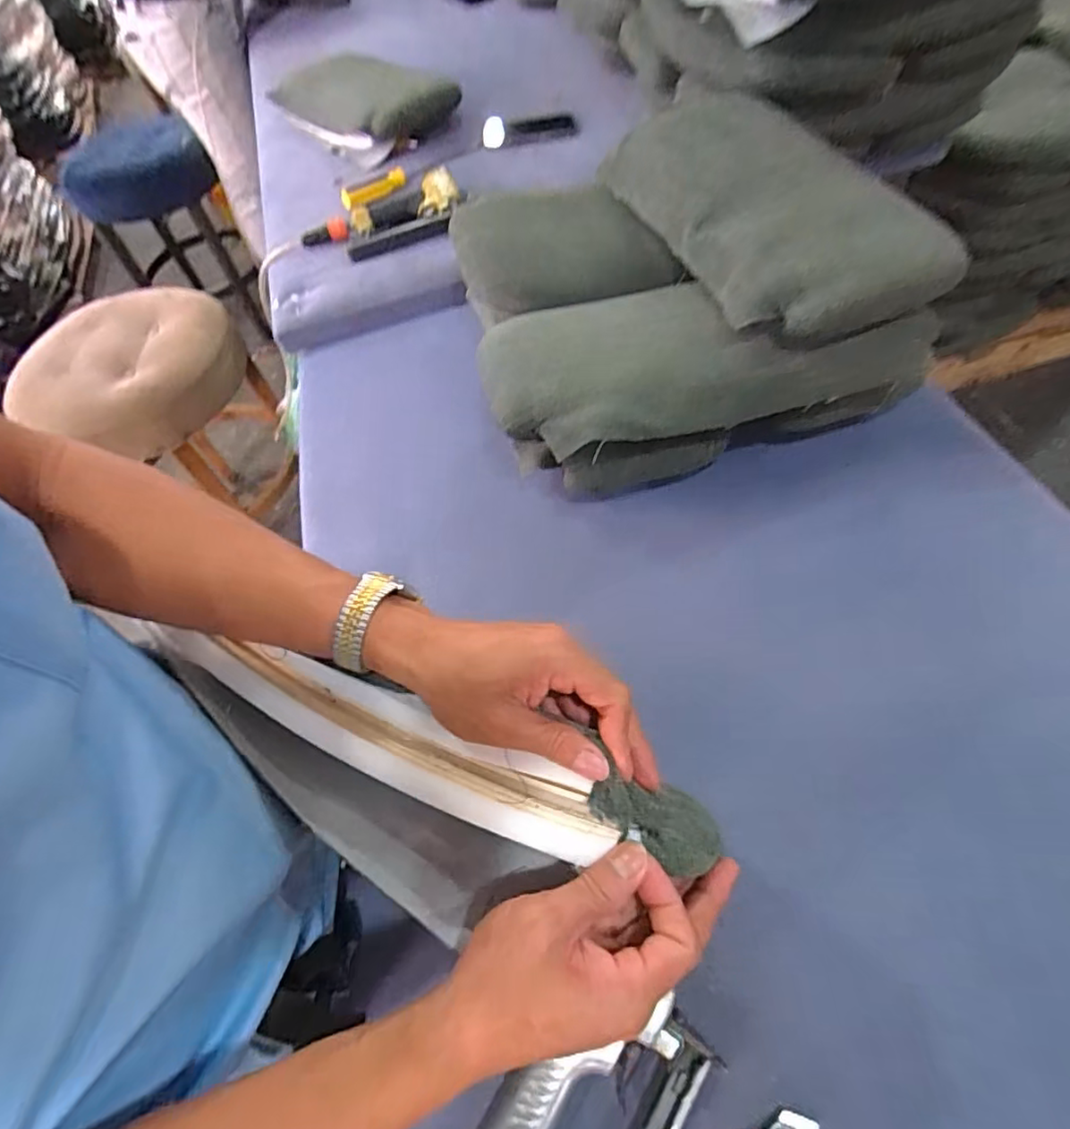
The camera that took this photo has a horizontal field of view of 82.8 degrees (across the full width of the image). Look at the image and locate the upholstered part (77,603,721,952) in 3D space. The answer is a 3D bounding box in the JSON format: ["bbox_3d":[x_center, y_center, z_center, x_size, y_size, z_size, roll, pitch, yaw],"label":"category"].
[{"bbox_3d":[-0.071,0.133,0.347,0.317,0.079,0.092,17,59,13],"label":"upholstered part"}]

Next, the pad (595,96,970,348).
[{"bbox_3d":[0.235,-0.394,0.655,0.202,0.072,0.435,-18,57,-3],"label":"pad"}]

